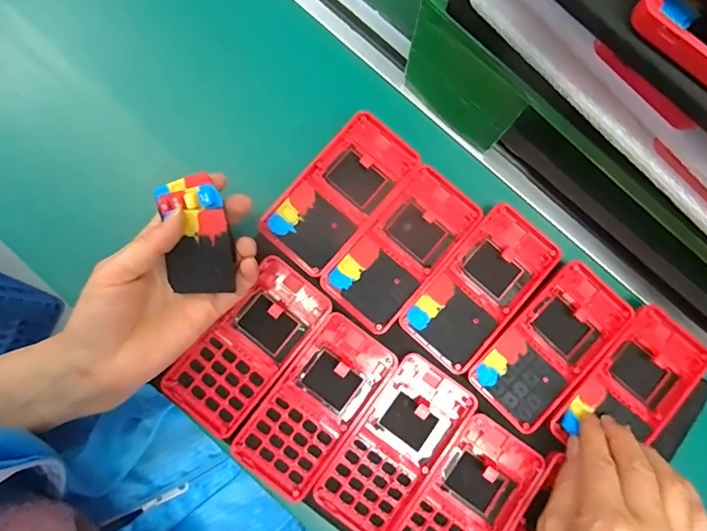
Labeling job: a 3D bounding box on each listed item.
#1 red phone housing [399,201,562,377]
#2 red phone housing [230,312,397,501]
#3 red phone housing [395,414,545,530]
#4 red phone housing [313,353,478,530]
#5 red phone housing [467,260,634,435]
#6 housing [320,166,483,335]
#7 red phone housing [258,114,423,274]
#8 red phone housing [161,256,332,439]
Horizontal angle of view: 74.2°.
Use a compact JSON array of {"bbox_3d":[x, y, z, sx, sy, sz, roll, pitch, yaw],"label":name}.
[{"bbox_3d":[0.094,0.016,0.344,0.061,0.010,0.122,43,85,4],"label":"red phone housing"},{"bbox_3d":[-0.027,0.099,0.333,0.060,0.017,0.122,37,85,3],"label":"red phone housing"},{"bbox_3d":[0.077,0.170,0.326,0.064,0.017,0.123,36,85,3],"label":"red phone housing"},{"bbox_3d":[0.031,0.128,0.332,0.059,0.017,0.124,36,85,3],"label":"red phone housing"},{"bbox_3d":[0.145,0.057,0.341,0.062,0.013,0.123,44,85,4],"label":"red phone housing"},{"bbox_3d":[0.037,-0.014,0.346,0.060,0.009,0.124,41,85,4],"label":"housing"},{"bbox_3d":[-0.009,-0.056,0.350,0.061,0.013,0.124,42,85,4],"label":"red phone housing"},{"bbox_3d":[-0.073,0.059,0.340,0.060,0.019,0.122,39,85,3],"label":"red phone housing"}]

